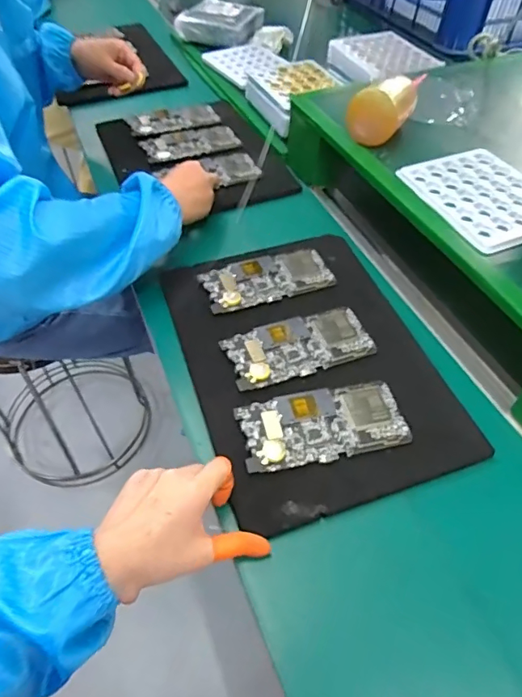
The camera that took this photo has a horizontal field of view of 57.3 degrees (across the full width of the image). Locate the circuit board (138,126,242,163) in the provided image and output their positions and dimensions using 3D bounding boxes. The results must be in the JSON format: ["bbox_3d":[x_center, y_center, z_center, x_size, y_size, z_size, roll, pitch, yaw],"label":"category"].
[{"bbox_3d":[-0.116,-0.335,0.778,0.155,0.006,0.078,-20,55,-19],"label":"circuit board"}]

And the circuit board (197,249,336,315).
[{"bbox_3d":[0.008,-0.088,0.583,0.154,0.004,0.073,-14,54,-15],"label":"circuit board"}]

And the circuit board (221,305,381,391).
[{"bbox_3d":[0.041,-0.004,0.519,0.155,0.007,0.073,-15,54,-15],"label":"circuit board"}]

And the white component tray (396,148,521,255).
[{"bbox_3d":[0.249,-0.173,0.537,0.129,0.013,0.160,-17,54,-17],"label":"white component tray"}]

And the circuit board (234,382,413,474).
[{"bbox_3d":[0.060,0.072,0.457,0.155,0.004,0.072,-9,53,-12],"label":"circuit board"}]

